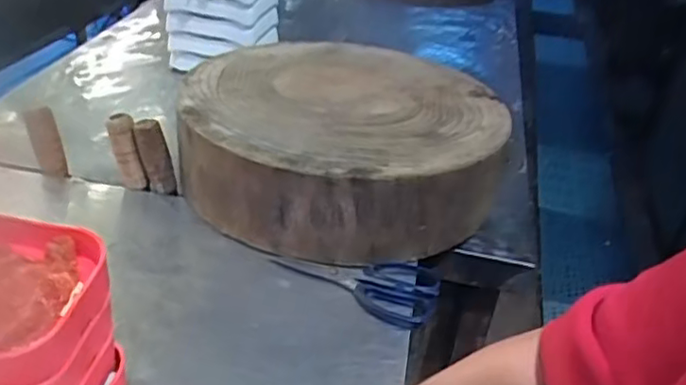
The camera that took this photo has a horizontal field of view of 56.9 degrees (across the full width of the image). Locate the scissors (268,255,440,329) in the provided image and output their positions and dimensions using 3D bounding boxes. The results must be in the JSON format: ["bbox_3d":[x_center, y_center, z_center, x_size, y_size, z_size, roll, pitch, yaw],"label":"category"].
[{"bbox_3d":[0.017,0.082,0.653,0.170,0.016,0.086,18,35,19],"label":"scissors"}]

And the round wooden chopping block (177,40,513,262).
[{"bbox_3d":[-0.004,-0.056,0.762,0.358,0.130,0.310,-1,33,-11],"label":"round wooden chopping block"}]

